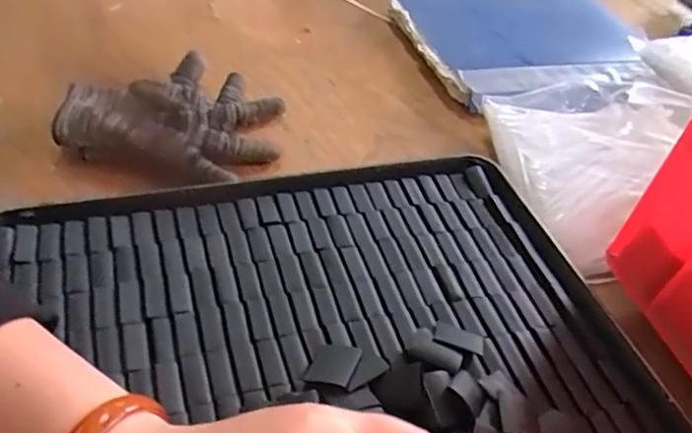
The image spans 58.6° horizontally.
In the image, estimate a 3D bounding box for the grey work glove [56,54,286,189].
[{"bbox_3d":[-0.141,-0.086,0.518,0.169,0.040,0.132,13,44,6],"label":"grey work glove"}]

